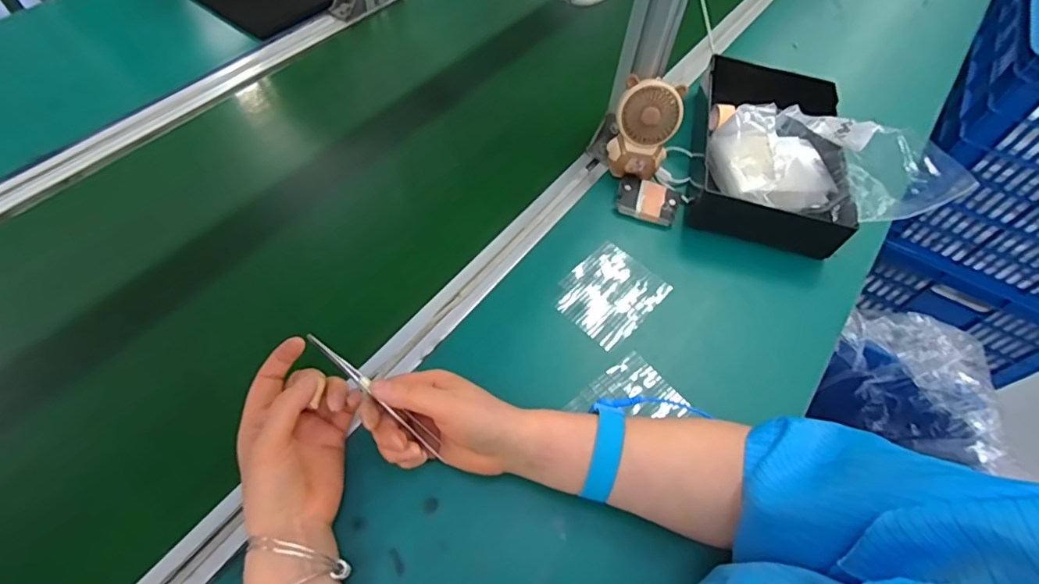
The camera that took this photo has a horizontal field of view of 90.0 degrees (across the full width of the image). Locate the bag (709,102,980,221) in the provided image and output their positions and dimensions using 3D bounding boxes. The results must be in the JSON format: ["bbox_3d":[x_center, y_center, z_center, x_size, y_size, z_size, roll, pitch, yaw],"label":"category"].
[{"bbox_3d":[0.320,-0.134,0.572,0.195,0.097,0.139,6,57,0],"label":"bag"}]

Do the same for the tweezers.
[{"bbox_3d":[-0.104,0.077,0.382,0.132,0.011,0.007,45,62,-5],"label":"tweezers"}]

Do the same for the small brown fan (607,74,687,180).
[{"bbox_3d":[0.137,-0.179,0.575,0.066,0.103,0.033,13,26,-2],"label":"small brown fan"}]

